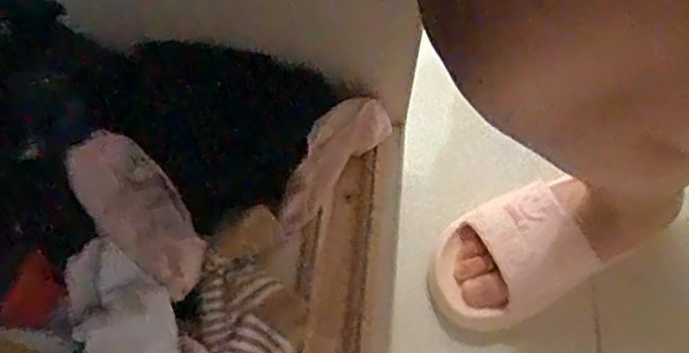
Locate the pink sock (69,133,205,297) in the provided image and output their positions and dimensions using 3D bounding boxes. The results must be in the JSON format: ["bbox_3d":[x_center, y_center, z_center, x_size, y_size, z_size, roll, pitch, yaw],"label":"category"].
[{"bbox_3d":[-0.149,0.023,0.463,0.136,0.017,0.063,45,51,15],"label":"pink sock"}]

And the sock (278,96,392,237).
[{"bbox_3d":[-0.014,-0.011,0.507,0.039,0.035,0.125,34,79,17],"label":"sock"}]

